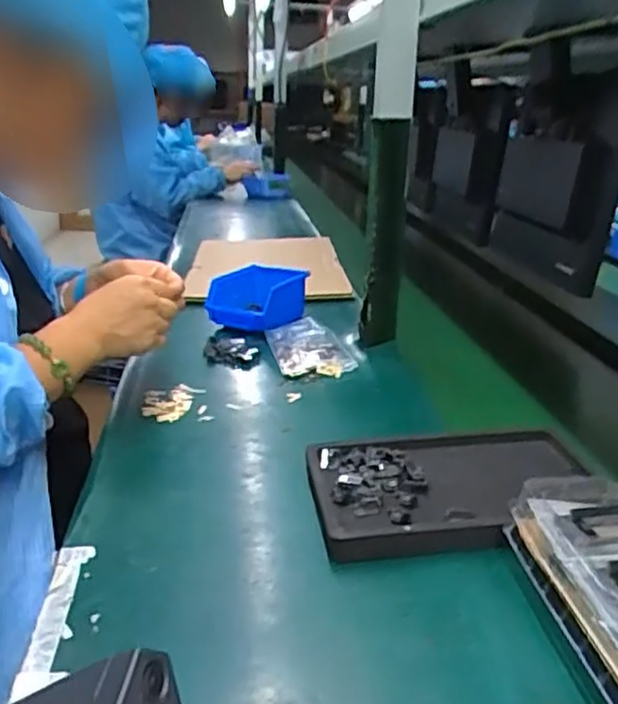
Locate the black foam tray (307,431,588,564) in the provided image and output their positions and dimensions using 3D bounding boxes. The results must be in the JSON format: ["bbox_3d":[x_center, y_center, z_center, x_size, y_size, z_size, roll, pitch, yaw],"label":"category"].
[{"bbox_3d":[0.129,0.120,0.609,0.244,0.032,0.159,-1,21,-9],"label":"black foam tray"}]

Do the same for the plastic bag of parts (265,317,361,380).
[{"bbox_3d":[0.000,-0.005,0.945,0.097,0.029,0.150,-4,22,-16],"label":"plastic bag of parts"}]

